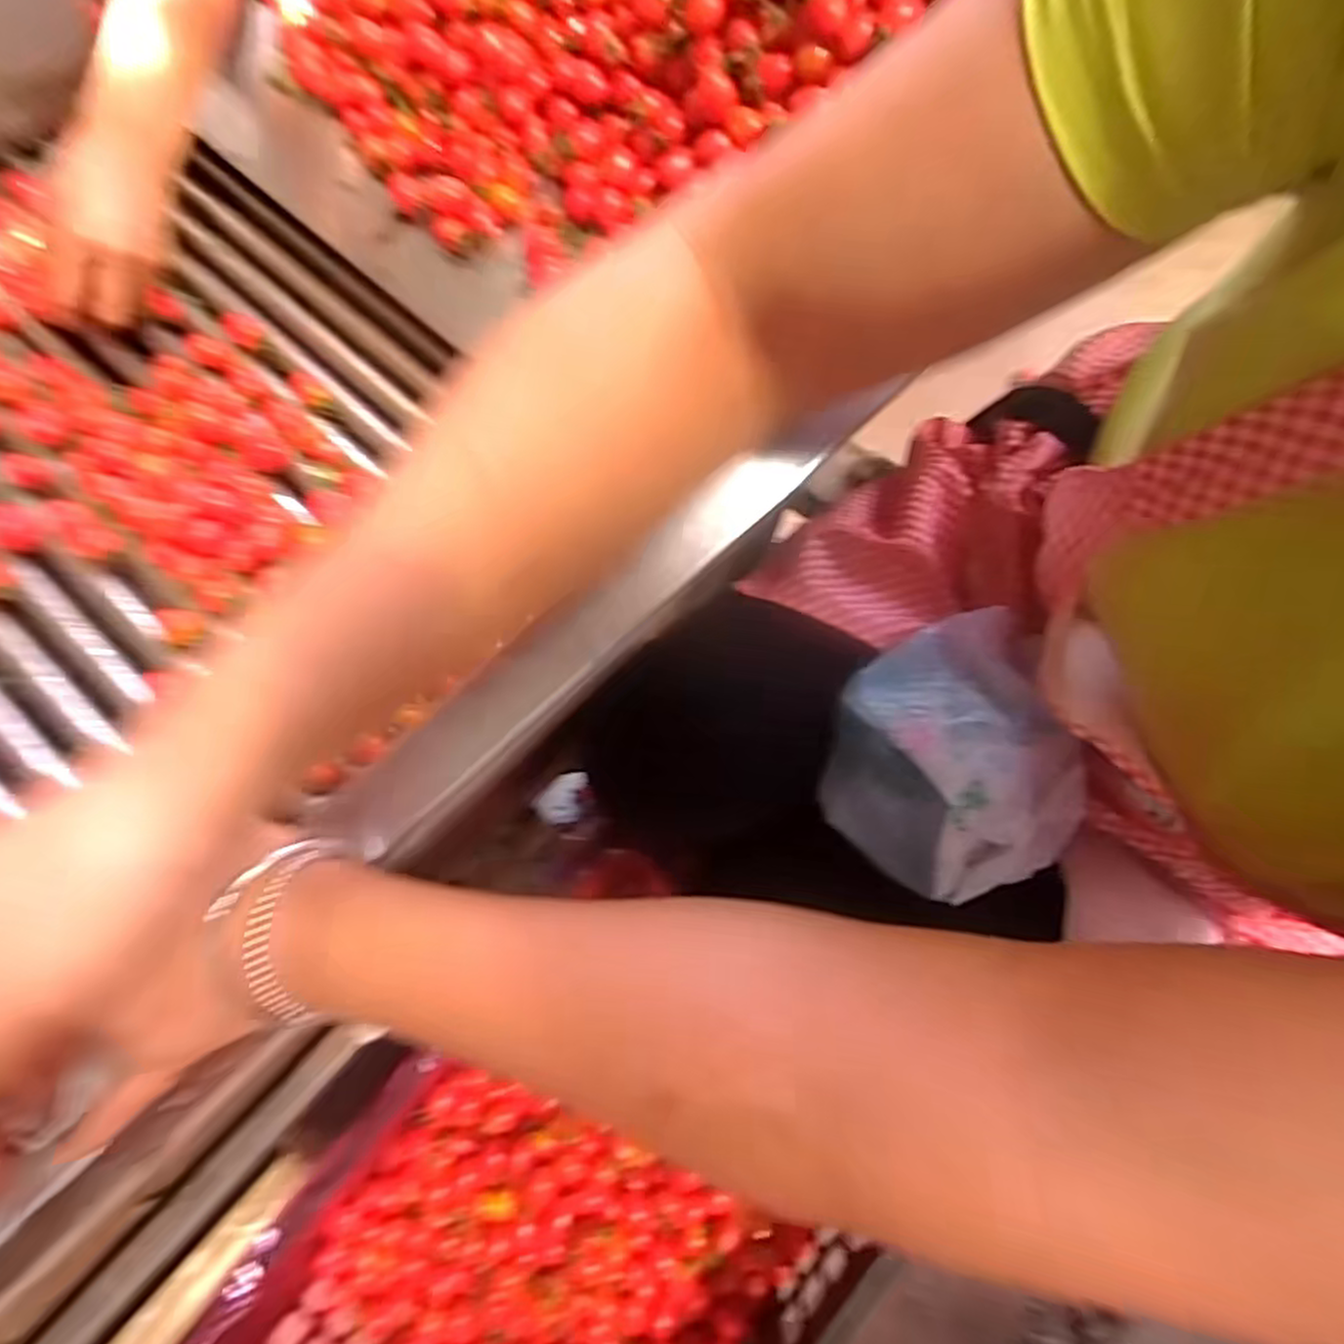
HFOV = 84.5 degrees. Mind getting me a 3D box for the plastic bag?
[{"bbox_3d":[0.138,0.041,0.371,0.109,0.071,0.131,-8,73,-1],"label":"plastic bag"}]

